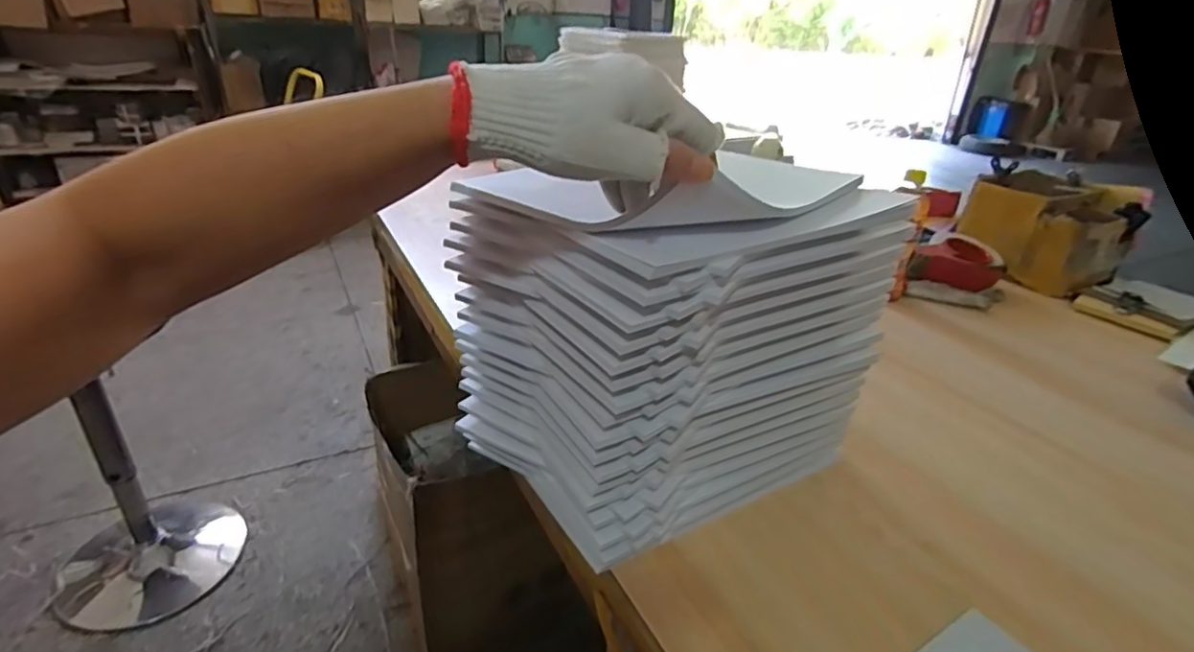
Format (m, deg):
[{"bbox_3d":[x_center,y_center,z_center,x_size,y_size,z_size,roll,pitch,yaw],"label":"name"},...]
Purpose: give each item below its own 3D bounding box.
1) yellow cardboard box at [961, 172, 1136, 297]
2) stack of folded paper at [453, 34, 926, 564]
[{"bbox_3d":[0.821,-0.171,1.106,0.220,0.155,0.235,-19,34,-36],"label":"yellow cardboard box"},{"bbox_3d":[0.070,0.014,0.511,0.307,0.253,0.188,-14,32,-30],"label":"stack of folded paper"}]

